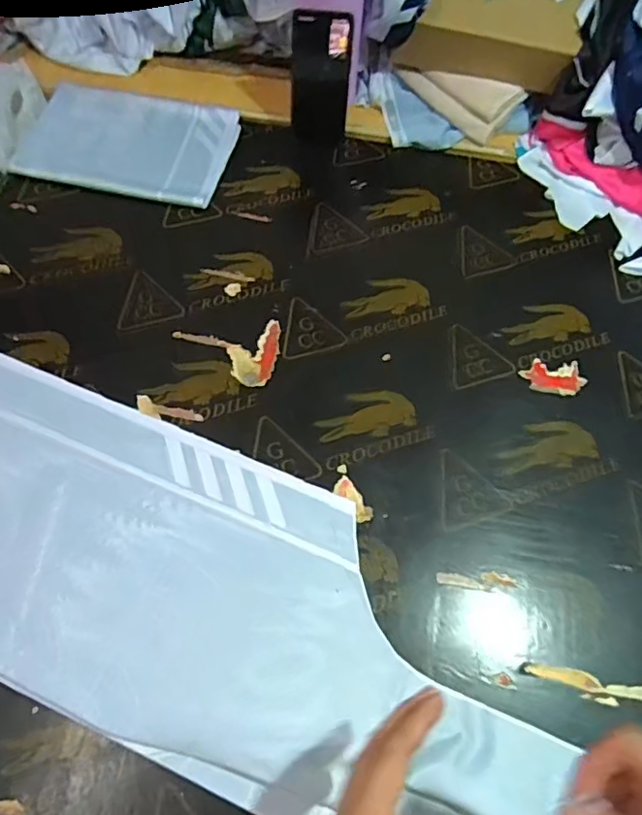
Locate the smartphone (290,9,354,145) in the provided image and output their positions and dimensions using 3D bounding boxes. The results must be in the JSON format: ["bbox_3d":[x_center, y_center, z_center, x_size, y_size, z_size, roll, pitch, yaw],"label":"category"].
[{"bbox_3d":[0.000,-0.440,0.753,0.079,0.162,0.012,3,51,1],"label":"smartphone"}]

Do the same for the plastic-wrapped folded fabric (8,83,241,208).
[{"bbox_3d":[-0.272,-0.376,0.789,0.282,0.007,0.196,12,63,3],"label":"plastic-wrapped folded fabric"}]

